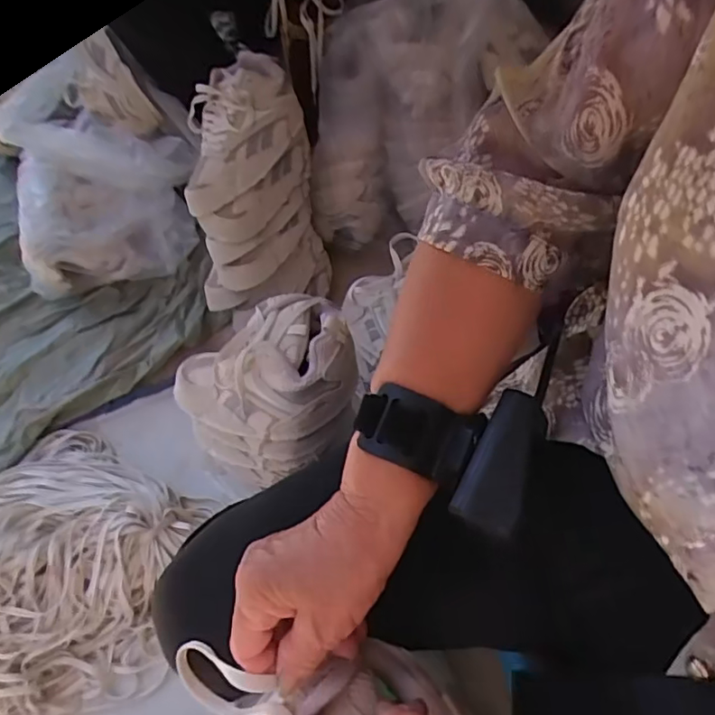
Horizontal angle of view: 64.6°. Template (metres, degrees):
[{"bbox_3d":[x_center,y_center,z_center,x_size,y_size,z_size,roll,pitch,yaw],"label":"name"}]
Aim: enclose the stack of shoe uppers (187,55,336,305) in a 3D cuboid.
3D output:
[{"bbox_3d":[-0.158,-0.230,0.839,0.199,0.378,0.129,-30,35,-35],"label":"stack of shoe uppers"}]

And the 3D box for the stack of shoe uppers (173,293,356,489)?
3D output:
[{"bbox_3d":[-0.091,0.034,0.591,0.183,0.157,0.171,-23,60,-10],"label":"stack of shoe uppers"}]

